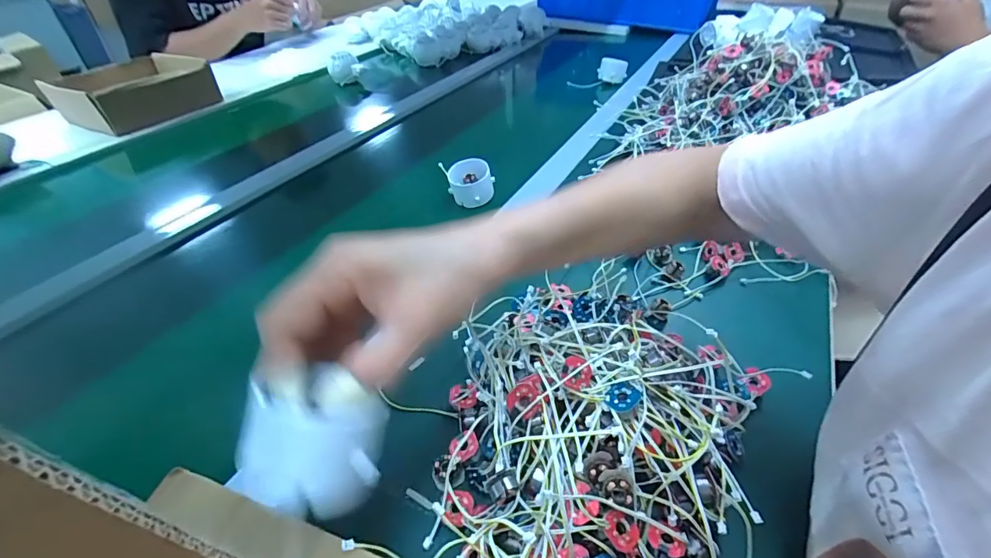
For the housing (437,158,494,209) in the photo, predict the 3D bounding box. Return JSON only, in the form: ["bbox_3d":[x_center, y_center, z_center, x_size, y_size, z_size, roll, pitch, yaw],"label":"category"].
[{"bbox_3d":[-0.030,-0.116,0.541,0.052,0.039,0.049,-19,44,-19],"label":"housing"}]

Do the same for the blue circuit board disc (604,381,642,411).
[{"bbox_3d":[0.073,0.067,0.258,0.020,0.004,0.017,-19,40,12],"label":"blue circuit board disc"}]

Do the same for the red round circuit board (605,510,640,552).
[{"bbox_3d":[0.066,0.132,0.237,0.018,0.008,0.018,-1,41,1],"label":"red round circuit board"}]

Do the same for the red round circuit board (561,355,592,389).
[{"bbox_3d":[0.049,0.056,0.269,0.019,0.008,0.020,4,81,-25],"label":"red round circuit board"}]

